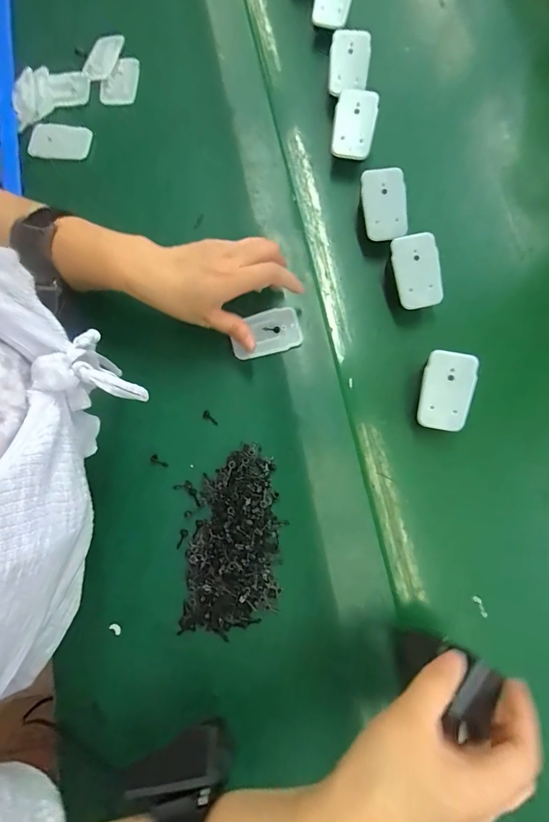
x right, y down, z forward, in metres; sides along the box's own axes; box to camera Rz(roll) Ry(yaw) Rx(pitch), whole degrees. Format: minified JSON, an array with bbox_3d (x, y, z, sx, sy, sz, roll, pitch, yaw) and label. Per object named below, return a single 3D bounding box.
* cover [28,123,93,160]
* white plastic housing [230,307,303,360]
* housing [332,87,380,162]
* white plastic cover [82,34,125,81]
[{"bbox_3d":[-0.245,-0.307,0.419,0.078,0.007,0.033,11,104,7],"label":"cover"},{"bbox_3d":[-0.009,-0.078,0.365,0.069,0.012,0.042,-15,77,-3],"label":"white plastic housing"},{"bbox_3d":[0.085,-0.313,0.404,0.049,0.014,0.060,23,120,28],"label":"housing"},{"bbox_3d":[-0.206,-0.426,0.442,0.036,0.004,0.065,16,84,2],"label":"white plastic cover"}]

